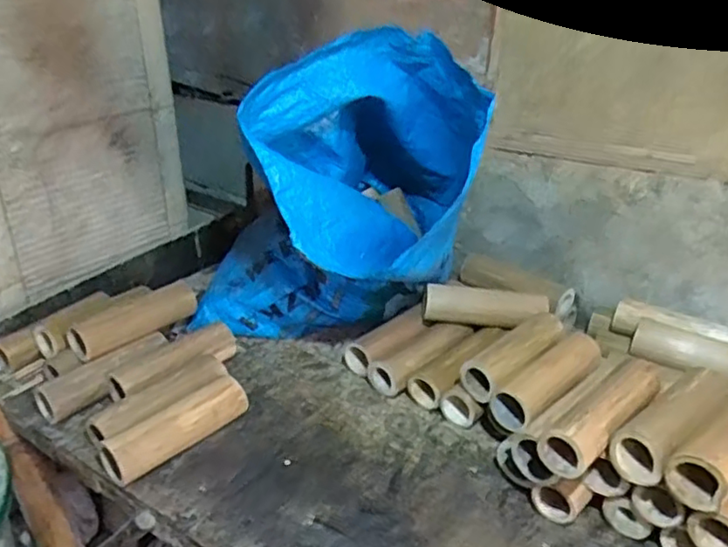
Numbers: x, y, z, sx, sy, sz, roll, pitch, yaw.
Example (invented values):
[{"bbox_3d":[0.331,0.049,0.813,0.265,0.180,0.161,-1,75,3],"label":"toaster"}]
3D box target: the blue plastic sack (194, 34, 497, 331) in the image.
[{"bbox_3d":[-0.050,-0.099,0.959,0.407,0.447,0.417,-1,24,-2],"label":"blue plastic sack"}]

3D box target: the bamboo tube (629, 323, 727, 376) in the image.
[{"bbox_3d":[0.456,0.108,0.858,0.181,0.043,0.052,11,26,23],"label":"bamboo tube"}]

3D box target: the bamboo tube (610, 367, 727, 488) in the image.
[{"bbox_3d":[0.326,0.156,0.669,0.178,0.056,0.052,-20,31,-37],"label":"bamboo tube"}]

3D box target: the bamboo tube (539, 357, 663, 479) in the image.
[{"bbox_3d":[0.257,0.146,0.670,0.181,0.052,0.048,-19,30,-36],"label":"bamboo tube"}]

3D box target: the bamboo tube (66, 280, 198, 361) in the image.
[{"bbox_3d":[-0.334,0.063,0.949,0.045,0.049,0.196,21,31,39],"label":"bamboo tube"}]

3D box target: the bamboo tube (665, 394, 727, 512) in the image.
[{"bbox_3d":[0.367,0.162,0.636,0.185,0.050,0.056,-22,32,-40],"label":"bamboo tube"}]

